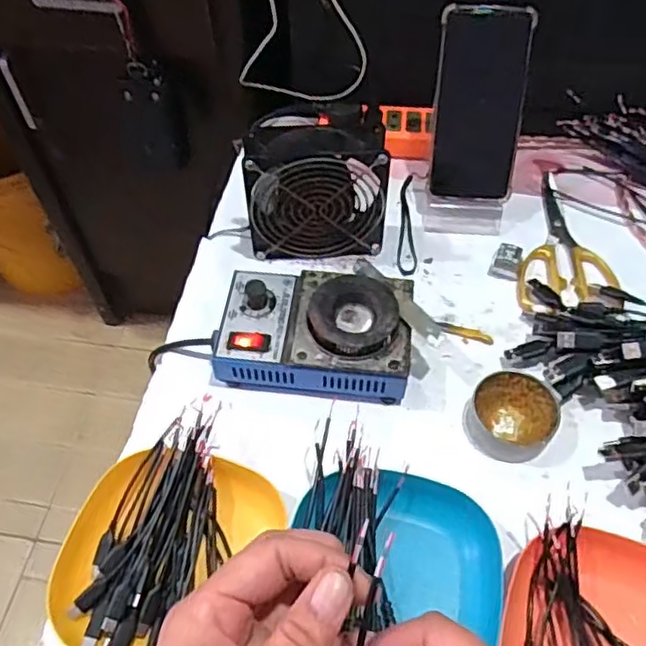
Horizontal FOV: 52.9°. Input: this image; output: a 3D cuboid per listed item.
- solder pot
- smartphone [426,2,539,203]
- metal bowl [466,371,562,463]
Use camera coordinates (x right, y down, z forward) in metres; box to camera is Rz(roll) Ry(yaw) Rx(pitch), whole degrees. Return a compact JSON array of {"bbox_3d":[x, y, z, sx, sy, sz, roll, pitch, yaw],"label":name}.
[{"bbox_3d":[-0.006,0.002,0.514,0.148,0.054,0.097,5,56,5],"label":"solder pot"},{"bbox_3d":[0.142,-0.196,0.589,0.077,0.165,0.005,6,23,8],"label":"smartphone"},{"bbox_3d":[0.144,0.072,0.495,0.062,0.022,0.064,0,56,1],"label":"metal bowl"}]

